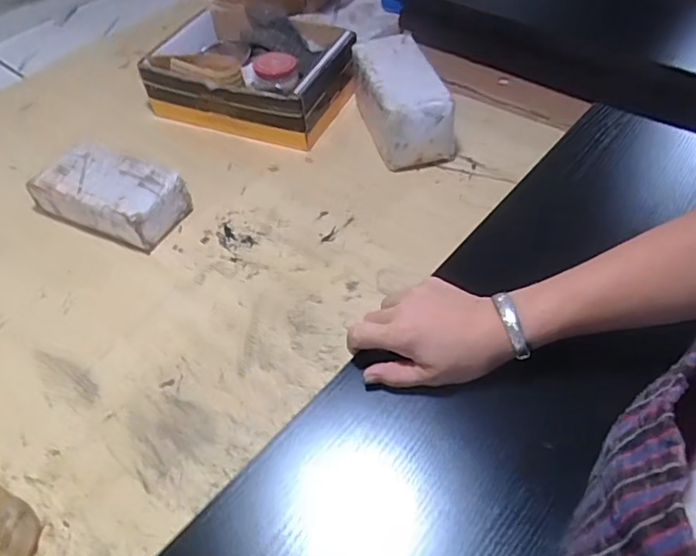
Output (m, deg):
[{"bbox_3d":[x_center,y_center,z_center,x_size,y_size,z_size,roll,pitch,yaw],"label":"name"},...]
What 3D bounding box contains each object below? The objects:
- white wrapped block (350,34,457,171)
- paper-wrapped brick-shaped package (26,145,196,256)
[{"bbox_3d":[0.085,-0.283,0.900,0.113,0.109,0.246,-10,48,-3],"label":"white wrapped block"},{"bbox_3d":[-0.341,-0.122,0.815,0.215,0.066,0.116,18,52,20],"label":"paper-wrapped brick-shaped package"}]

